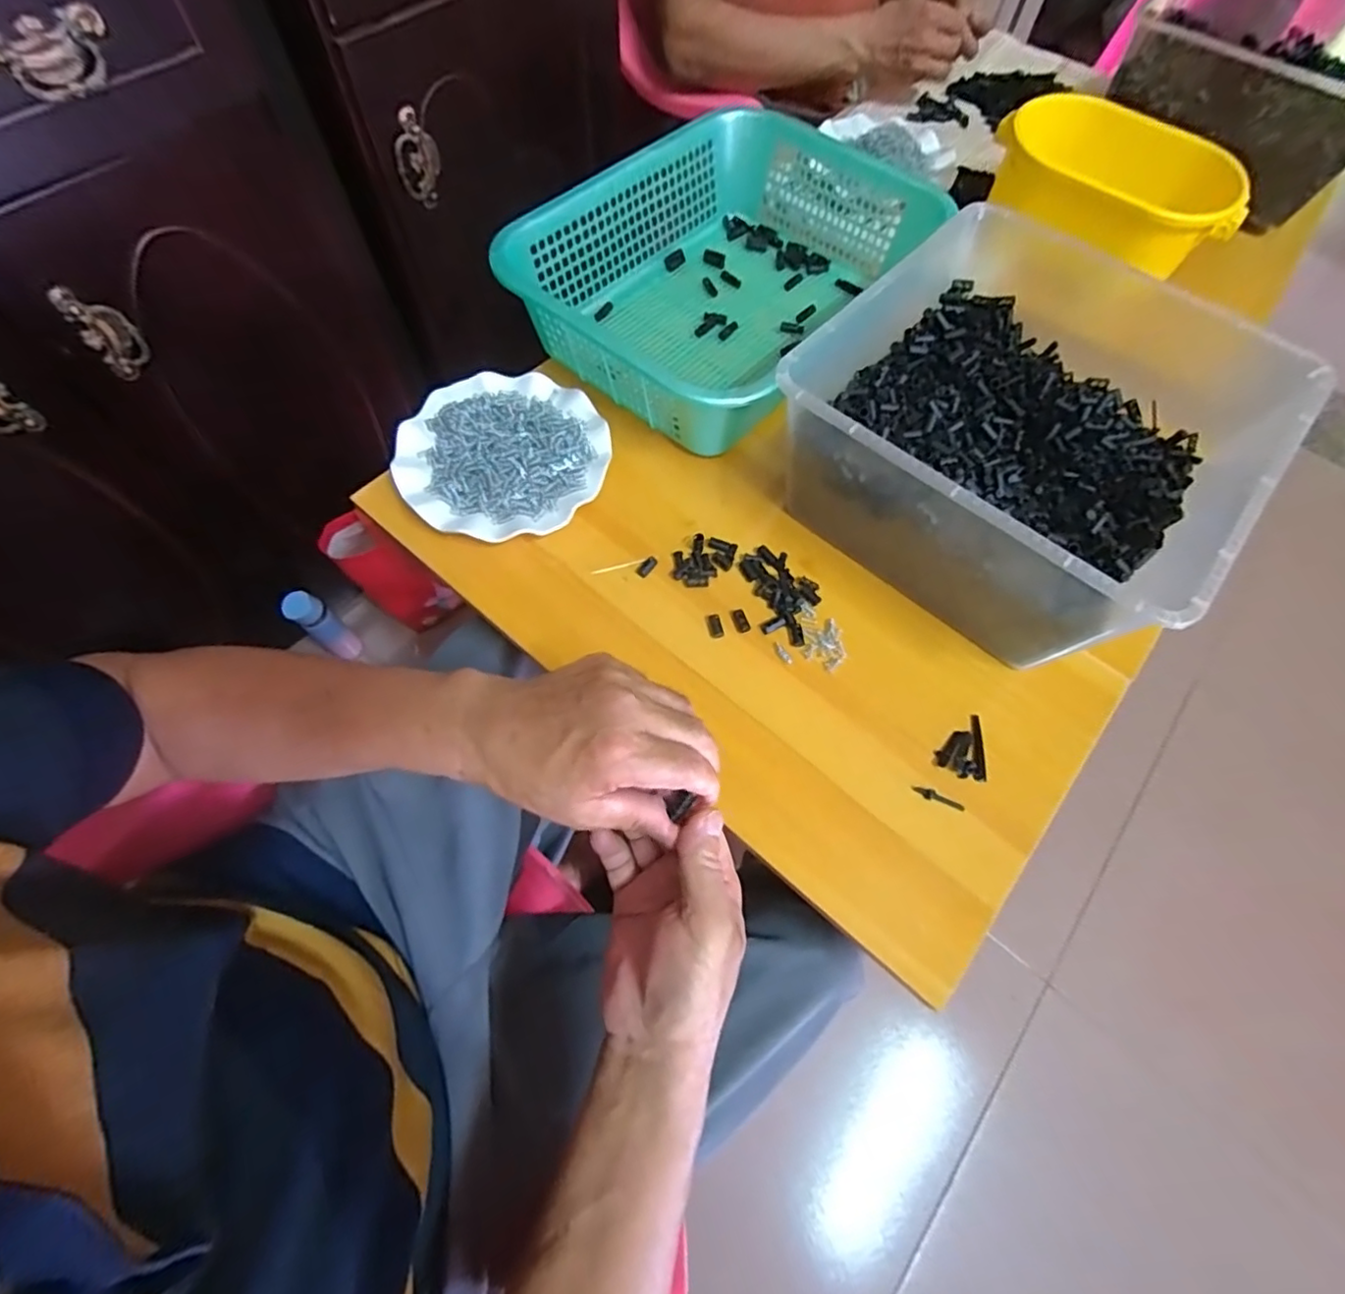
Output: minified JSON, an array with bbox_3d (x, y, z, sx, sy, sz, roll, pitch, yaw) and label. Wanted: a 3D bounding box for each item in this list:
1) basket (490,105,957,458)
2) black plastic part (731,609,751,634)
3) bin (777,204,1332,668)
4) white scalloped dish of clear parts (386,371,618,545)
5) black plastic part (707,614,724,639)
[{"bbox_3d":[0.056,-0.383,0.613,0.278,0.095,0.397,37,69,14],"label":"basket"},{"bbox_3d":[0.056,-0.021,0.492,0.012,0.004,0.020,-18,67,-10],"label":"black plastic part"},{"bbox_3d":[0.277,-0.168,0.494,0.296,0.142,0.311,39,69,15],"label":"bin"},{"bbox_3d":[-0.150,-0.172,0.541,0.178,0.031,0.178,1,65,-2],"label":"white scalloped dish of clear parts"},{"bbox_3d":[0.035,-0.017,0.489,0.011,0.004,0.019,-9,65,-7],"label":"black plastic part"}]

